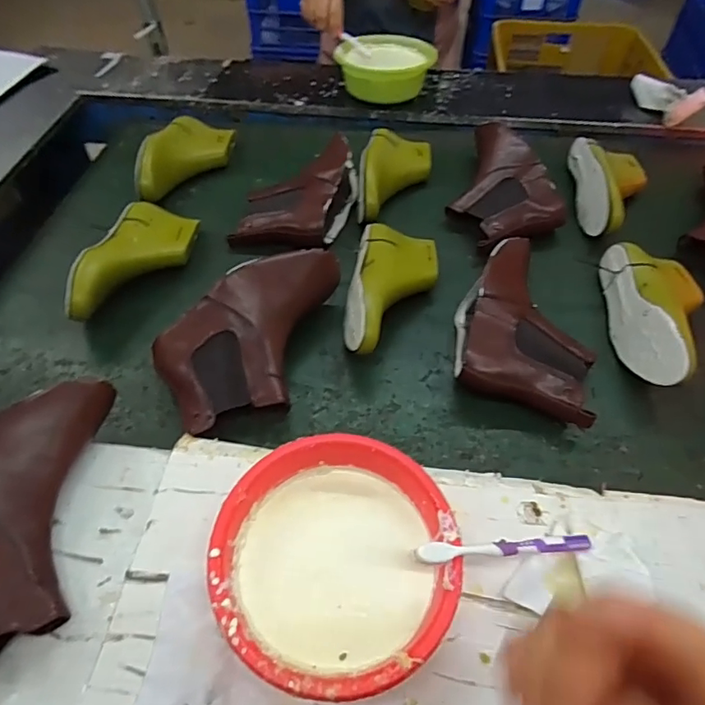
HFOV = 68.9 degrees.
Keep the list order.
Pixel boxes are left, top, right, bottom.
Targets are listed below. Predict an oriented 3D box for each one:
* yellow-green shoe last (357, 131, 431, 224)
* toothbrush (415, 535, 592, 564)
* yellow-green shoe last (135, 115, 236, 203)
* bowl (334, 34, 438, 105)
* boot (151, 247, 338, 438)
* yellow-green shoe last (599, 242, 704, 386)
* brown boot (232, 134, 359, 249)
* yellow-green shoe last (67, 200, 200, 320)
[{"bbox_3d":[0.070,-0.289,0.841,0.108,0.076,0.216,7,53,6],"label":"yellow-green shoe last"},{"bbox_3d":[0.127,0.160,0.418,0.175,0.014,0.014,7,48,-25],"label":"toothbrush"},{"bbox_3d":[-0.285,-0.336,0.878,0.089,0.086,0.235,11,52,9],"label":"yellow-green shoe last"},{"bbox_3d":[0.059,-0.570,1.025,0.173,0.064,0.173,-28,57,-19],"label":"bowl"},{"bbox_3d":[-0.101,-0.015,0.612,0.246,0.089,0.159,-26,57,-19],"label":"boot"},{"bbox_3d":[0.389,-0.047,0.644,0.106,0.076,0.223,8,52,6],"label":"yellow-green shoe last"},{"bbox_3d":[-0.088,-0.256,0.824,0.172,0.068,0.234,6,52,4],"label":"brown boot"},{"bbox_3d":[-0.297,-0.126,0.716,0.107,0.075,0.231,4,52,3],"label":"yellow-green shoe last"}]

